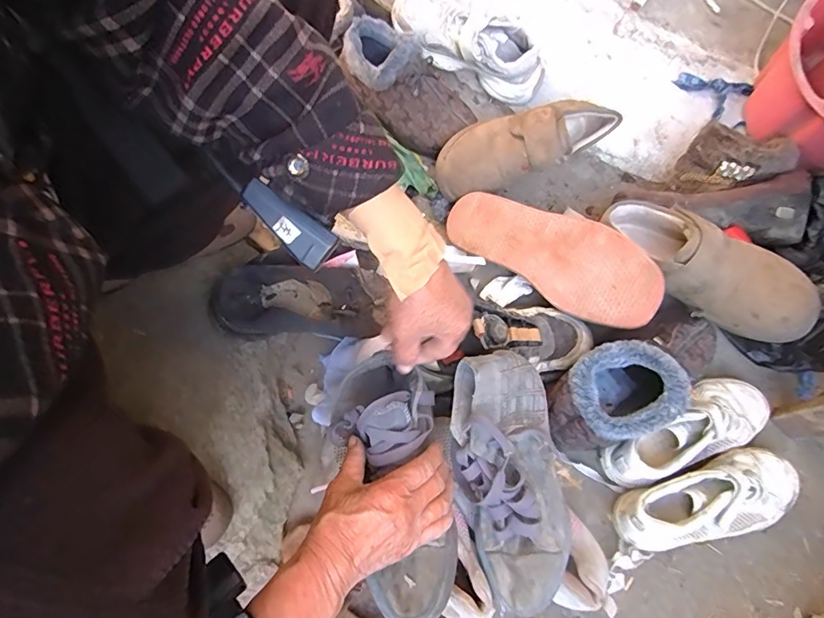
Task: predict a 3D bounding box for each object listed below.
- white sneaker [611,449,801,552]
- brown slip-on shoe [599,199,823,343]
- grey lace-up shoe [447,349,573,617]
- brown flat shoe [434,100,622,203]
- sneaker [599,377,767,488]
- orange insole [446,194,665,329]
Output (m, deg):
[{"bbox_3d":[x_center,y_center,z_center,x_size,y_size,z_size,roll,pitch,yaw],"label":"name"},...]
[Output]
[{"bbox_3d":[0.319,0.205,0.504,0.203,0.066,0.079,-13,69,-5],"label":"white sneaker"},{"bbox_3d":[0.332,-0.052,0.542,0.233,0.091,0.089,31,71,11],"label":"brown slip-on shoe"},{"bbox_3d":[0.090,0.155,0.452,0.098,0.083,0.227,-10,91,-4],"label":"grey lace-up shoe"},{"bbox_3d":[0.149,-0.225,0.639,0.241,0.088,0.117,-11,69,-4],"label":"brown flat shoe"},{"bbox_3d":[0.312,0.136,0.523,0.202,0.068,0.070,-26,71,-10],"label":"sneaker"},{"bbox_3d":[0.164,-0.072,0.572,0.268,0.008,0.101,37,105,27],"label":"orange insole"}]

